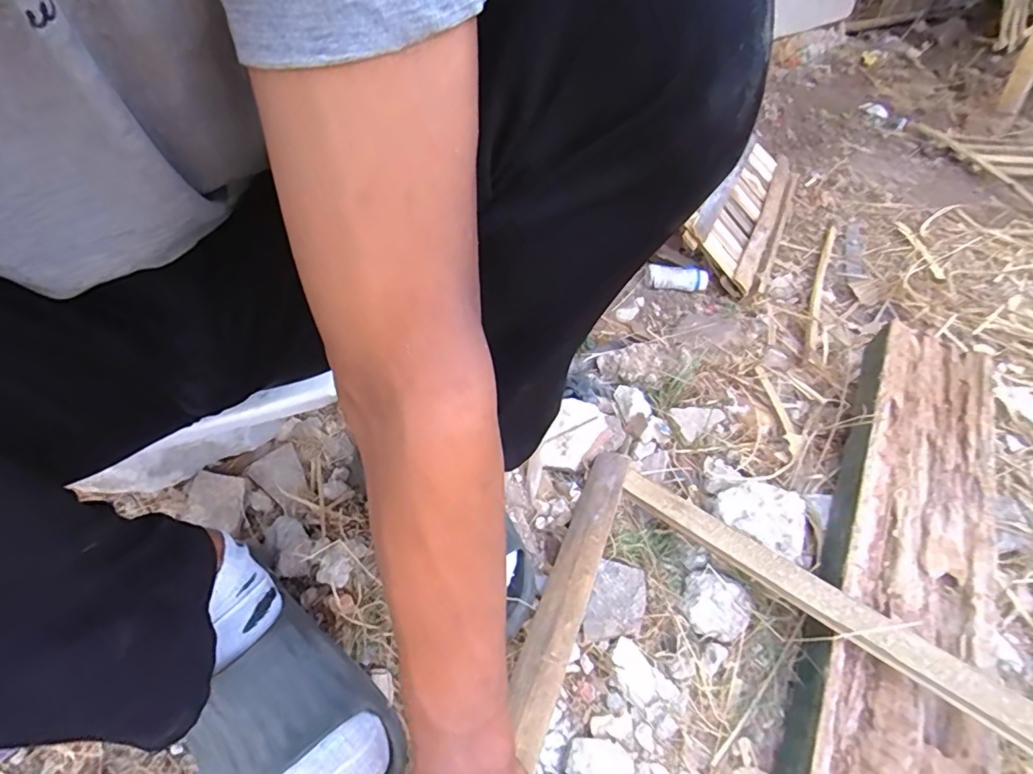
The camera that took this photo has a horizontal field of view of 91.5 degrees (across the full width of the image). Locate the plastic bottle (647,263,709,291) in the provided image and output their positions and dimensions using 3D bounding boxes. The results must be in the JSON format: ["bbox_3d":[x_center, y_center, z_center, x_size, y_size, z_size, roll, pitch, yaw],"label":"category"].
[{"bbox_3d":[0.246,-0.165,0.769,0.089,0.033,0.030,1,45,0],"label":"plastic bottle"}]

